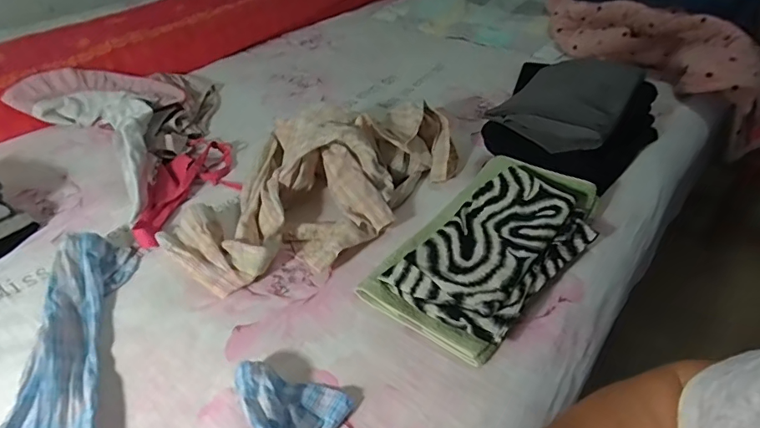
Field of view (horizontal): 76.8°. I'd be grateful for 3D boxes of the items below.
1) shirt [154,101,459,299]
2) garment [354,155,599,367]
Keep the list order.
[{"bbox_3d":[-0.089,-0.063,0.722,0.237,0.112,0.451,27,47,30],"label":"shirt"},{"bbox_3d":[0.144,0.031,0.643,0.202,0.063,0.335,26,46,29],"label":"garment"}]

